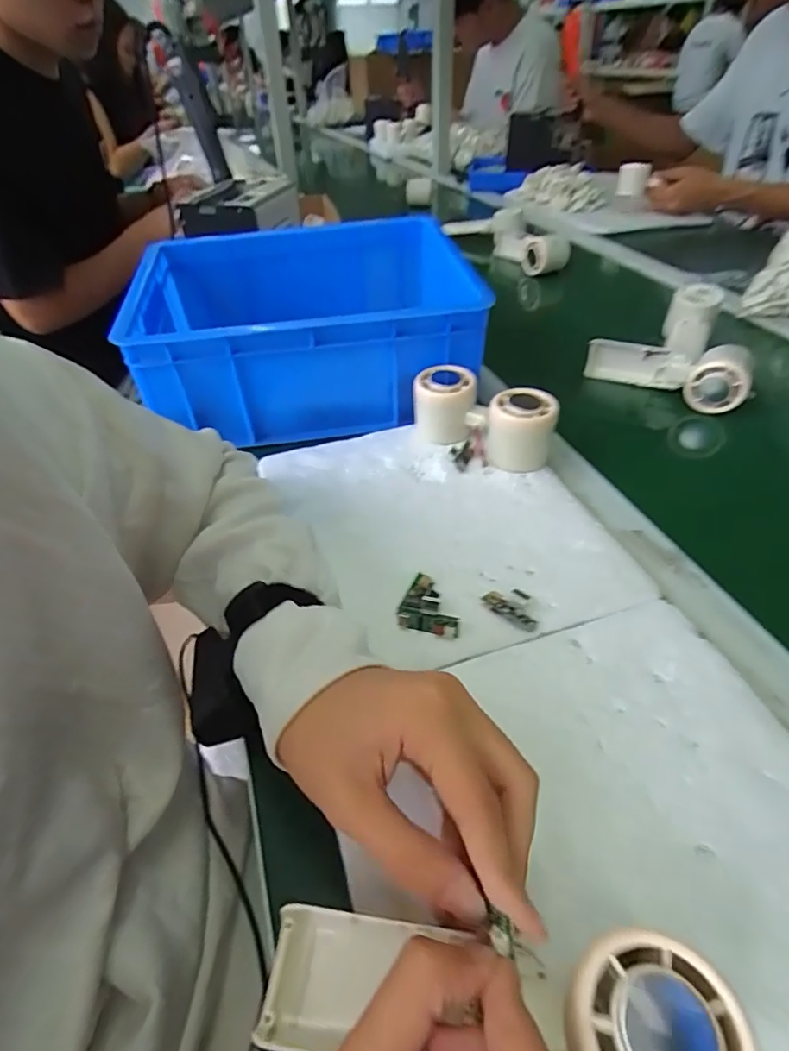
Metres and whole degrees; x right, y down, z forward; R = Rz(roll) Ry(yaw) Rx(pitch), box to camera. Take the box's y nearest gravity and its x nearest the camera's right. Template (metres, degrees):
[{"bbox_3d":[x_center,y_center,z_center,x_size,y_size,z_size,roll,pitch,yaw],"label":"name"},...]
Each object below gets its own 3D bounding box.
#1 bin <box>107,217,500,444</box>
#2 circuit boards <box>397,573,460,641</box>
[{"bbox_3d":[-0.094,-0.221,0.591,0.334,0.125,0.260,-8,43,-6],"label":"bin"},{"bbox_3d":[0.027,0.053,0.361,0.040,0.011,0.043,11,44,16],"label":"circuit boards"}]

